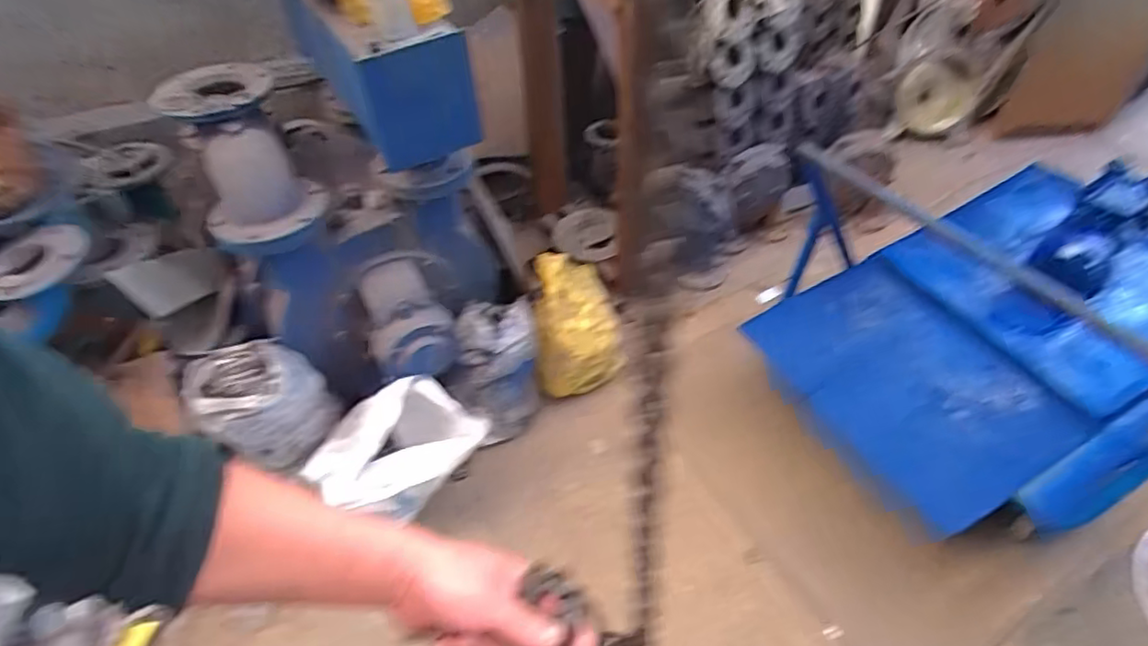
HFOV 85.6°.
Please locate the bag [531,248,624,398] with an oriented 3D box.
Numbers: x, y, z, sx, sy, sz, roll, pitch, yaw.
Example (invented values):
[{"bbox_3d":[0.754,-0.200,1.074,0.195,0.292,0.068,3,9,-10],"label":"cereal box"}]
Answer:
[{"bbox_3d":[0.013,-0.006,1.758,0.244,0.334,0.322,-5,47,-4],"label":"bag"}]

